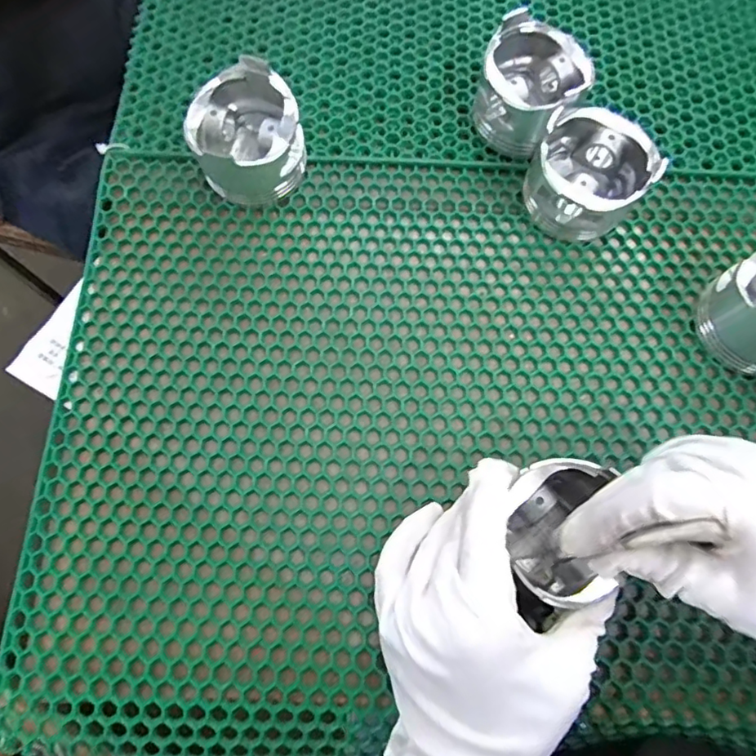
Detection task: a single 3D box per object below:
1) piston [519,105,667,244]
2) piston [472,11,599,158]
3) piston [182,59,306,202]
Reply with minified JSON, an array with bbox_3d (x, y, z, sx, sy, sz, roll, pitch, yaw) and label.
[{"bbox_3d":[0.138,-0.134,0.356,0.074,0.054,0.069,0,74,0],"label":"piston"},{"bbox_3d":[0.104,-0.201,0.371,0.067,0.054,0.070,0,74,0],"label":"piston"},{"bbox_3d":[-0.086,-0.163,0.354,0.068,0.060,0.061,-4,74,-1],"label":"piston"}]

